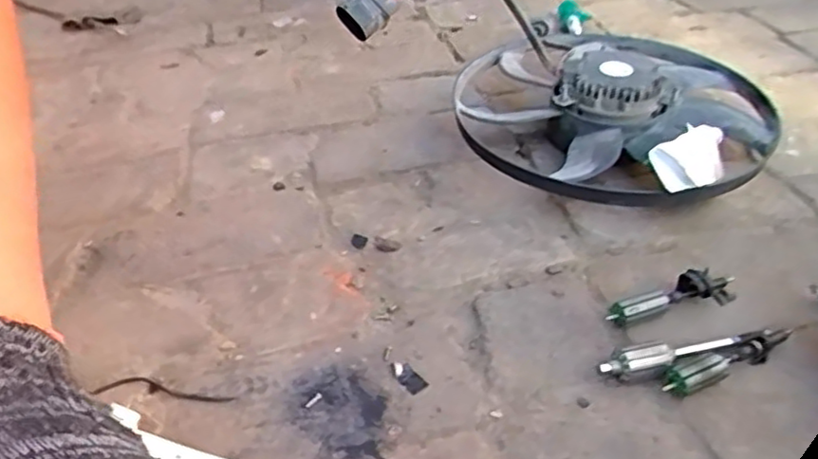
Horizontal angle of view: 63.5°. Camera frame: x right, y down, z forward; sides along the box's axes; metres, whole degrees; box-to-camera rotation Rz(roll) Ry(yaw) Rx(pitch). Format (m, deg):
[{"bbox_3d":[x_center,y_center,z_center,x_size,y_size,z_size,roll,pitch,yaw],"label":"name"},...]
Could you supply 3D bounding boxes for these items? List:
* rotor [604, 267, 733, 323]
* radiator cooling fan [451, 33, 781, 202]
[{"bbox_3d":[0.221,0.054,0.556,0.114,0.029,0.025,-13,39,-11],"label":"rotor"},{"bbox_3d":[0.232,-0.148,0.769,0.337,0.090,0.365,1,39,6],"label":"radiator cooling fan"}]

